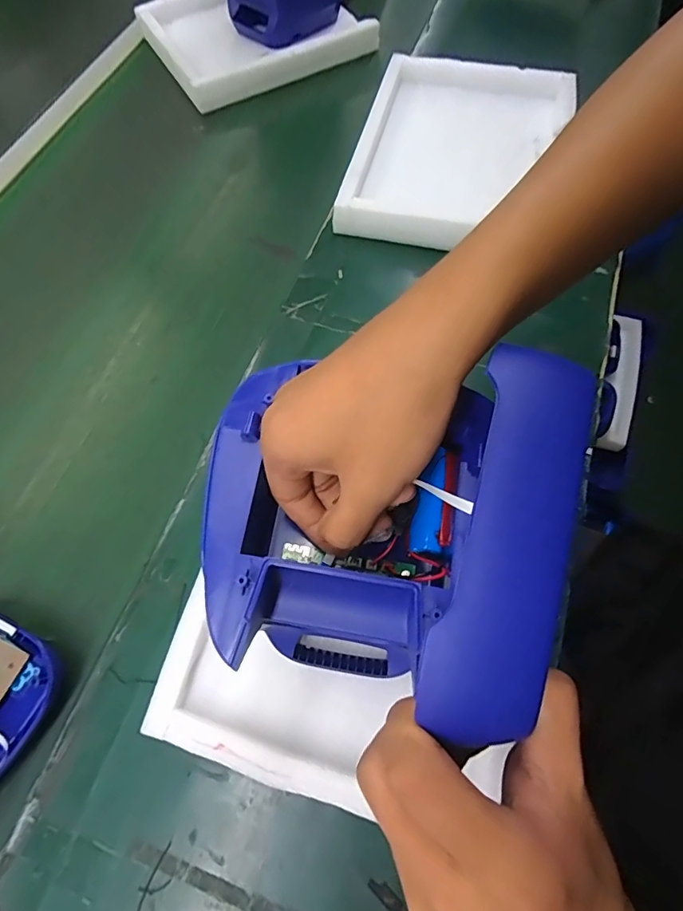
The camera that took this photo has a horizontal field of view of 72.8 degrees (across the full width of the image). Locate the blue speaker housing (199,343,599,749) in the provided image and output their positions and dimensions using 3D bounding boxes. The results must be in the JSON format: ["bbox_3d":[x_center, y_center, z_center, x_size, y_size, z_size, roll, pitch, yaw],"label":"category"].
[{"bbox_3d":[0.003,0.030,0.230,0.168,0.114,0.154,14,67,8],"label":"blue speaker housing"}]

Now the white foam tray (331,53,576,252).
[{"bbox_3d":[0.175,-0.445,0.673,0.299,0.049,0.353,11,67,7],"label":"white foam tray"}]

